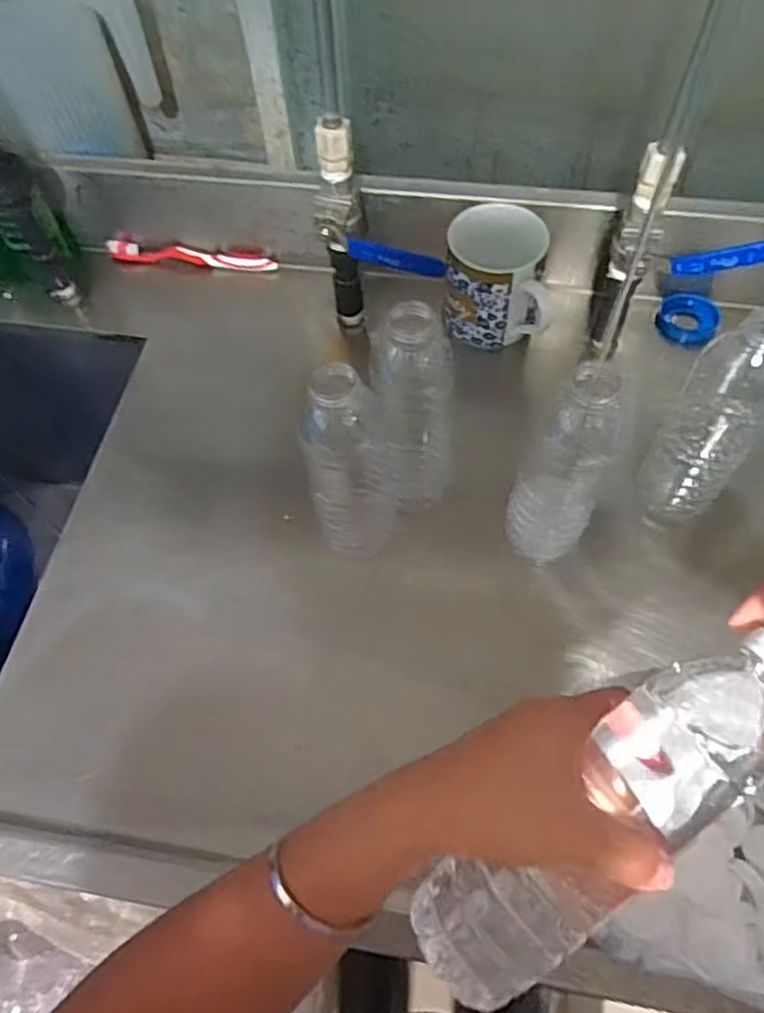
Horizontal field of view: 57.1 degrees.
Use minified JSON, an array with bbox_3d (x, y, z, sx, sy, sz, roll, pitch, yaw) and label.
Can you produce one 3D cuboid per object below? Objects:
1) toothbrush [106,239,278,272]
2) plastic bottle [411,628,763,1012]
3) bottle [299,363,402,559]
[{"bbox_3d":[-0.206,-0.271,0.760,0.181,0.020,0.017,4,61,5],"label":"toothbrush"},{"bbox_3d":[0.099,0.137,0.309,0.203,0.062,0.060,-43,66,-1],"label":"plastic bottle"},{"bbox_3d":[-0.021,-0.031,0.510,0.058,0.195,0.052,-1,60,2],"label":"bottle"}]

